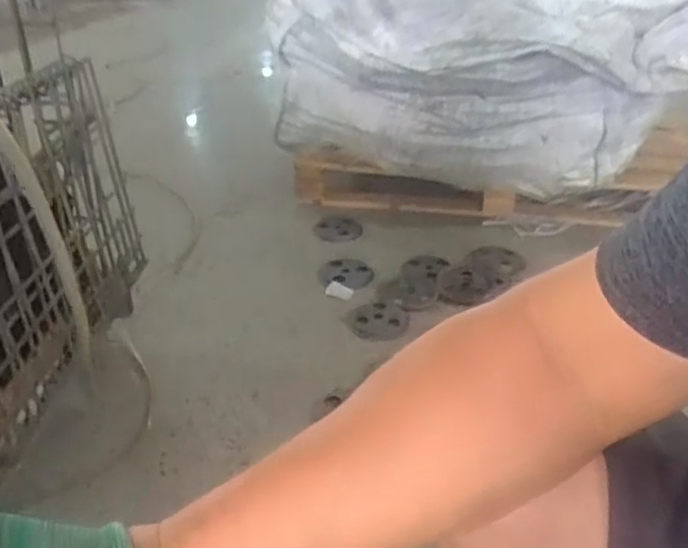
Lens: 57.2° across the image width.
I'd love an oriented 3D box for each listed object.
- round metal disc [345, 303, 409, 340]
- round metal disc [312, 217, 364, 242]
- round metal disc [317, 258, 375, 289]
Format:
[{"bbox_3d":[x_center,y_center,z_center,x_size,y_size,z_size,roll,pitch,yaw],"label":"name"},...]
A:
[{"bbox_3d":[0.065,0.092,1.270,0.119,0.013,0.117,0,32,0],"label":"round metal disc"},{"bbox_3d":[-0.016,-0.112,1.600,0.121,0.013,0.128,0,32,0],"label":"round metal disc"},{"bbox_3d":[0.006,-0.002,1.441,0.121,0.010,0.121,0,32,0],"label":"round metal disc"}]

